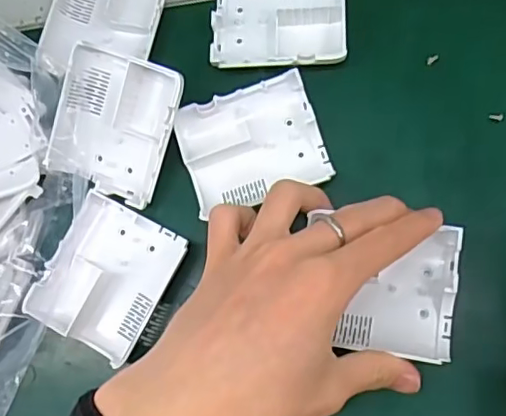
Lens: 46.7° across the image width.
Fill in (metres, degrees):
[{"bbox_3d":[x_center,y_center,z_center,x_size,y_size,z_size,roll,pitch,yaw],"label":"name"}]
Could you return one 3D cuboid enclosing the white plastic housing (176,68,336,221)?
[{"bbox_3d":[-0.001,-0.037,0.338,0.078,0.022,0.062,-17,76,4],"label":"white plastic housing"}]

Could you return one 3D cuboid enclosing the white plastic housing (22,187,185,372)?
[{"bbox_3d":[-0.083,0.039,0.336,0.063,0.018,0.078,27,83,13],"label":"white plastic housing"}]

